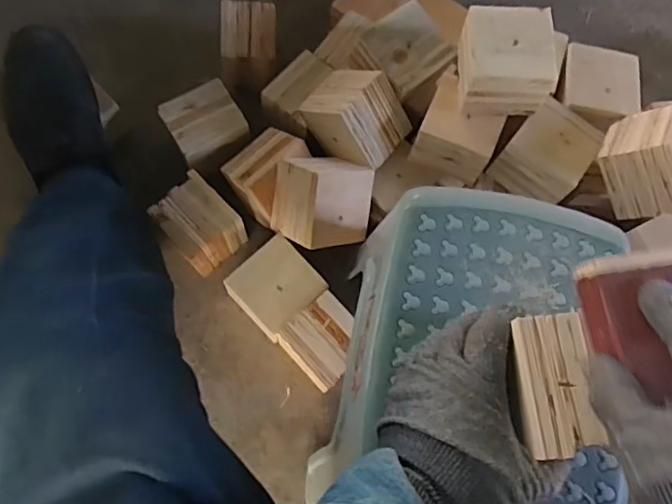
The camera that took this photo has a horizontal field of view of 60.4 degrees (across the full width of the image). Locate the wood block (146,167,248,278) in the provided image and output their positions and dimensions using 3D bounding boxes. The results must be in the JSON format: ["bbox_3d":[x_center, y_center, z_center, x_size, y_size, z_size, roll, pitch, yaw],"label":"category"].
[{"bbox_3d":[-0.179,-0.035,0.762,0.085,0.087,0.091,-42,80,-14],"label":"wood block"}]

